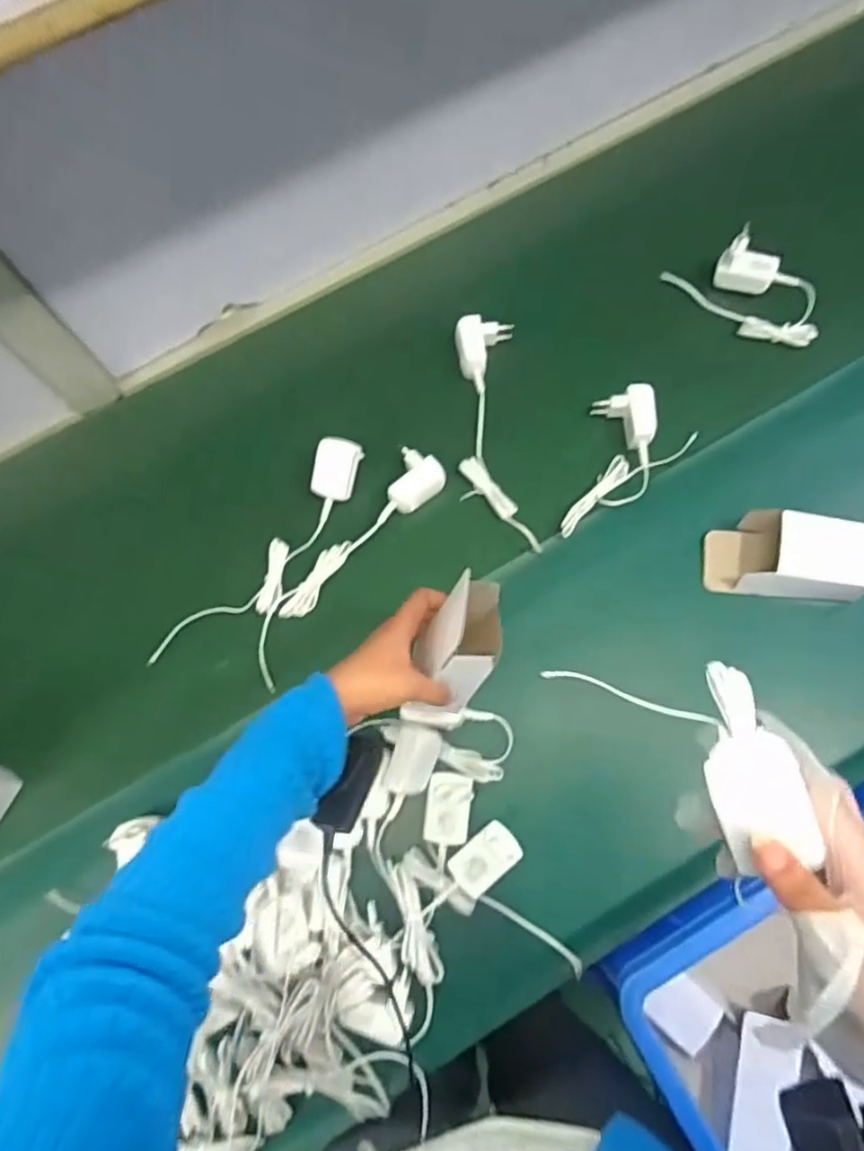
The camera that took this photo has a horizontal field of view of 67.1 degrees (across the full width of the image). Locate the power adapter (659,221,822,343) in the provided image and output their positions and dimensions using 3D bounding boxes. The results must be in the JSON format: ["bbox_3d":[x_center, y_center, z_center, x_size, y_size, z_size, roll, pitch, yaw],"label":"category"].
[{"bbox_3d":[0.359,-0.321,0.725,0.085,0.059,0.166,-41,76,-10],"label":"power adapter"}]

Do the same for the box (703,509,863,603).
[{"bbox_3d":[0.347,-0.017,0.635,0.139,0.061,0.082,11,74,6],"label":"box"}]

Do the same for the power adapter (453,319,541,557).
[{"bbox_3d":[0.065,-0.154,0.699,0.070,0.042,0.265,-3,73,1],"label":"power adapter"}]

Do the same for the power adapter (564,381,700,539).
[{"bbox_3d":[0.186,-0.121,0.686,0.099,0.046,0.182,43,79,13],"label":"power adapter"}]

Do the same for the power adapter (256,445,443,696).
[{"bbox_3d":[-0.089,-0.015,0.663,0.053,0.028,0.280,36,78,12],"label":"power adapter"}]

